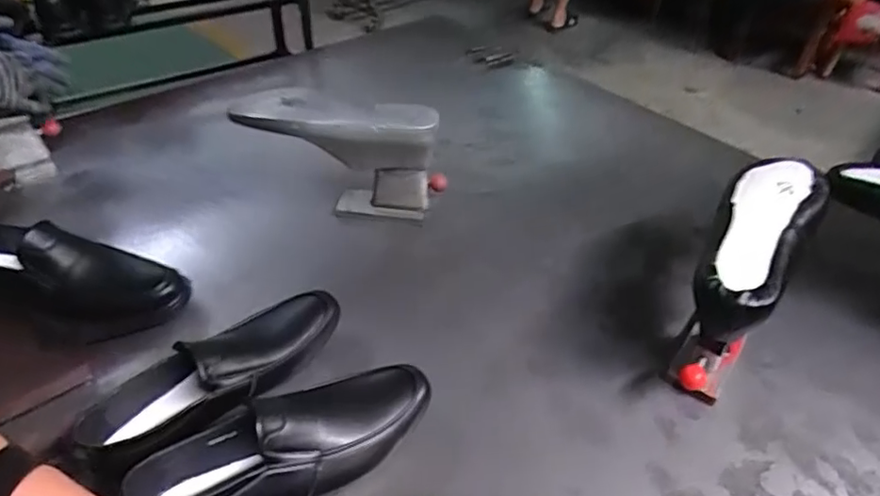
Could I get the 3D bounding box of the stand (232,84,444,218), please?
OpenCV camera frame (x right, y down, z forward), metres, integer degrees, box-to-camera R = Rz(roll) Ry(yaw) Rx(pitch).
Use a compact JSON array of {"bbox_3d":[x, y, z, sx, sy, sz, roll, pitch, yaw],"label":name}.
[{"bbox_3d":[-0.153,-0.133,0.891,0.308,0.196,0.084,8,42,6],"label":"stand"}]

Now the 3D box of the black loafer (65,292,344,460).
[{"bbox_3d":[-0.242,0.128,0.652,0.296,0.081,0.111,-31,51,-31],"label":"black loafer"}]

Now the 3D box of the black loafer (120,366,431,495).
[{"bbox_3d":[-0.146,0.197,0.586,0.295,0.078,0.100,-16,45,-19],"label":"black loafer"}]

